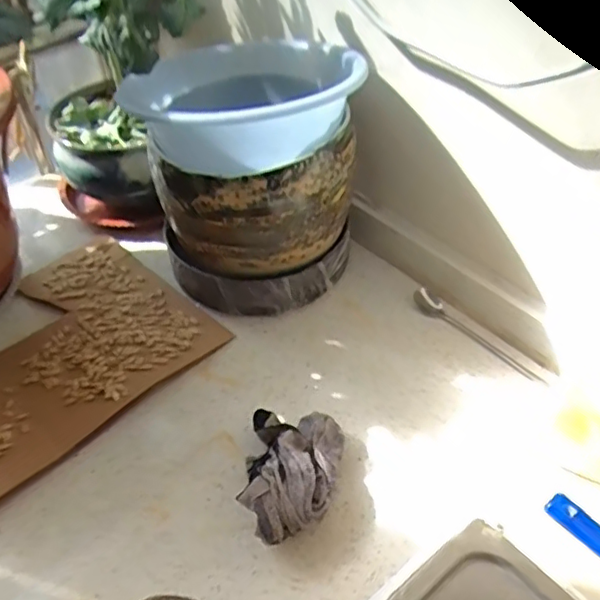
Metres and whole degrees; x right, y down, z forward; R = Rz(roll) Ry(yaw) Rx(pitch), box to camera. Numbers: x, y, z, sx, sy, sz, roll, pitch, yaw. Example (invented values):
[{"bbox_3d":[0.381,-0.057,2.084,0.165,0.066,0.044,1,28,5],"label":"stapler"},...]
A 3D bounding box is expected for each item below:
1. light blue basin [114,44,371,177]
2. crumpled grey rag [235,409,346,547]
[{"bbox_3d":[-0.053,-0.207,0.600,0.204,0.065,0.226,28,52,27],"label":"light blue basin"},{"bbox_3d":[-0.009,0.145,0.493,0.080,0.051,0.123,5,46,8],"label":"crumpled grey rag"}]

